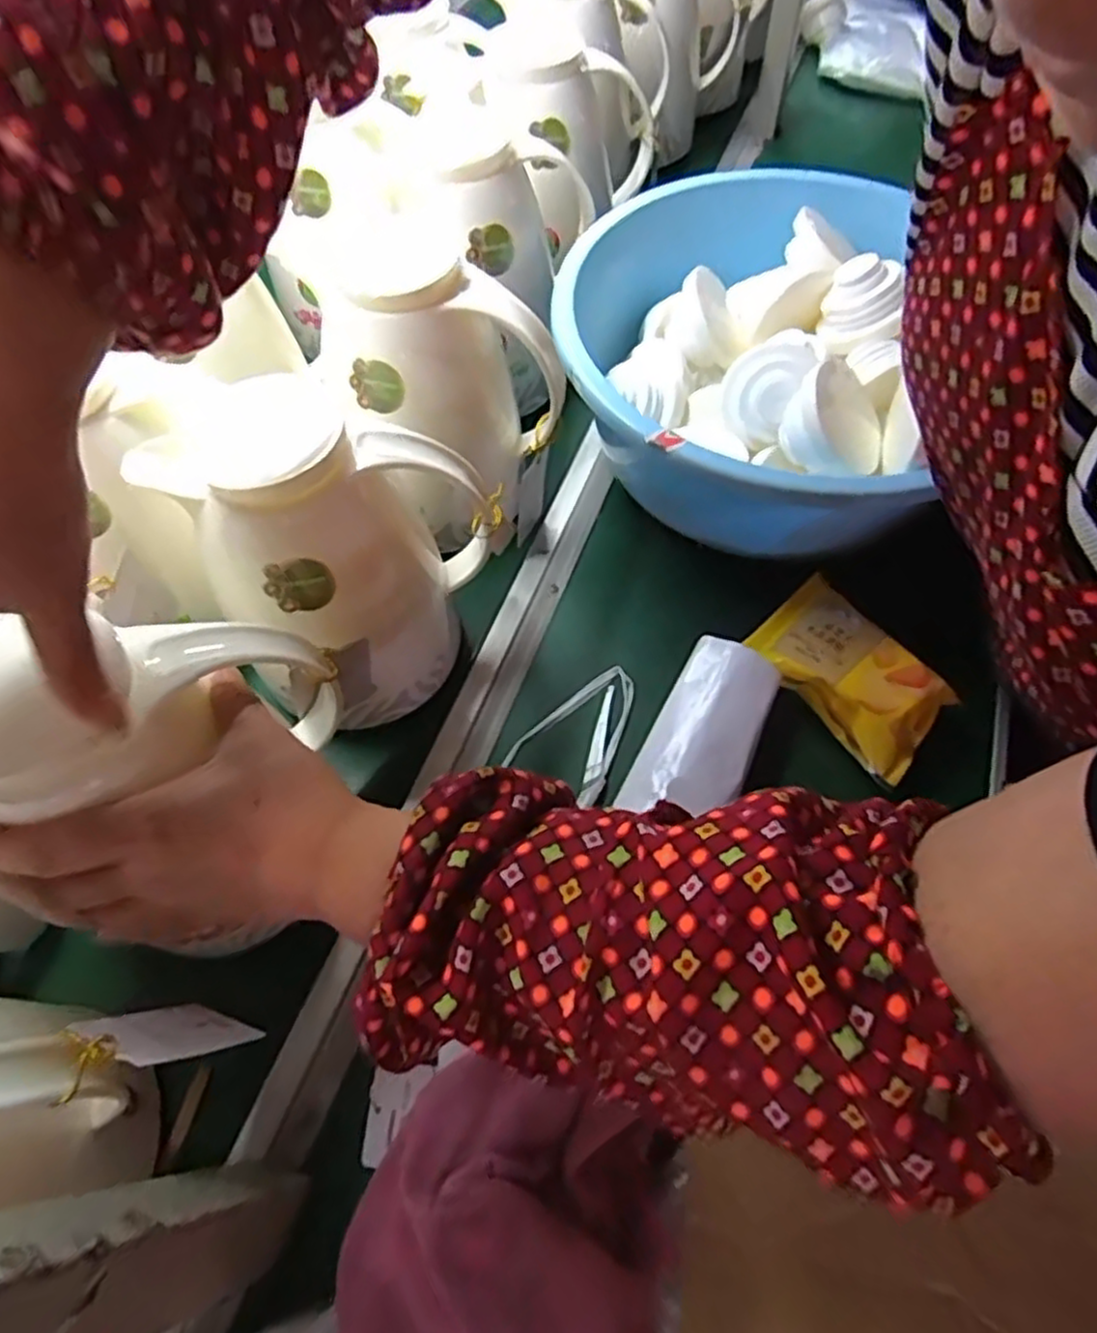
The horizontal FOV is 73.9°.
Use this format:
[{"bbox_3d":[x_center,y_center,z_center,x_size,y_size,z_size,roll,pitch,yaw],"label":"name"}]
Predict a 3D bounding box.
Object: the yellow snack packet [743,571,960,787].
[{"bbox_3d":[0.213,0.006,0.515,0.083,0.044,0.140,-33,64,-18],"label":"yellow snack packet"}]

